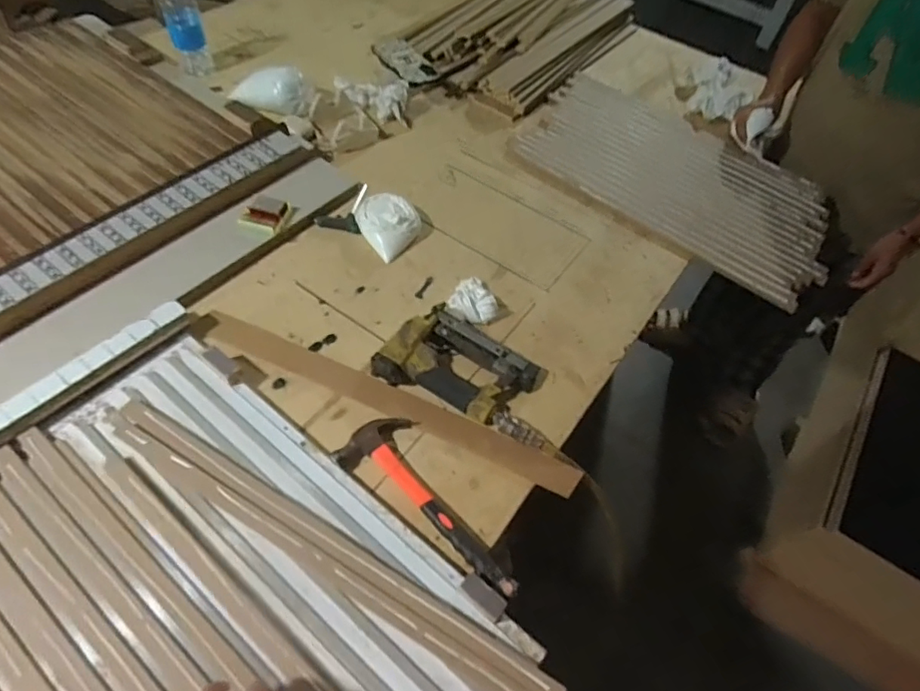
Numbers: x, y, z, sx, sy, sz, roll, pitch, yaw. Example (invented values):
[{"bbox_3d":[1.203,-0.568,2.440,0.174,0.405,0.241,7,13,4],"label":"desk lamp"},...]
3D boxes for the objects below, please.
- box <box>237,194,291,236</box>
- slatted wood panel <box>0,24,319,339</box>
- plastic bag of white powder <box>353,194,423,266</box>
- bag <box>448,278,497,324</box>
[{"bbox_3d":[-0.303,-0.208,0.872,0.055,0.020,0.072,15,55,4],"label":"box"},{"bbox_3d":[-0.693,-0.344,0.931,0.692,0.038,0.590,36,58,21],"label":"slatted wood panel"},{"bbox_3d":[-0.112,-0.201,0.914,0.099,0.043,0.125,-18,59,-18],"label":"plastic bag of white powder"},{"bbox_3d":[0.024,-0.066,0.839,0.070,0.027,0.072,22,56,10],"label":"bag"}]

